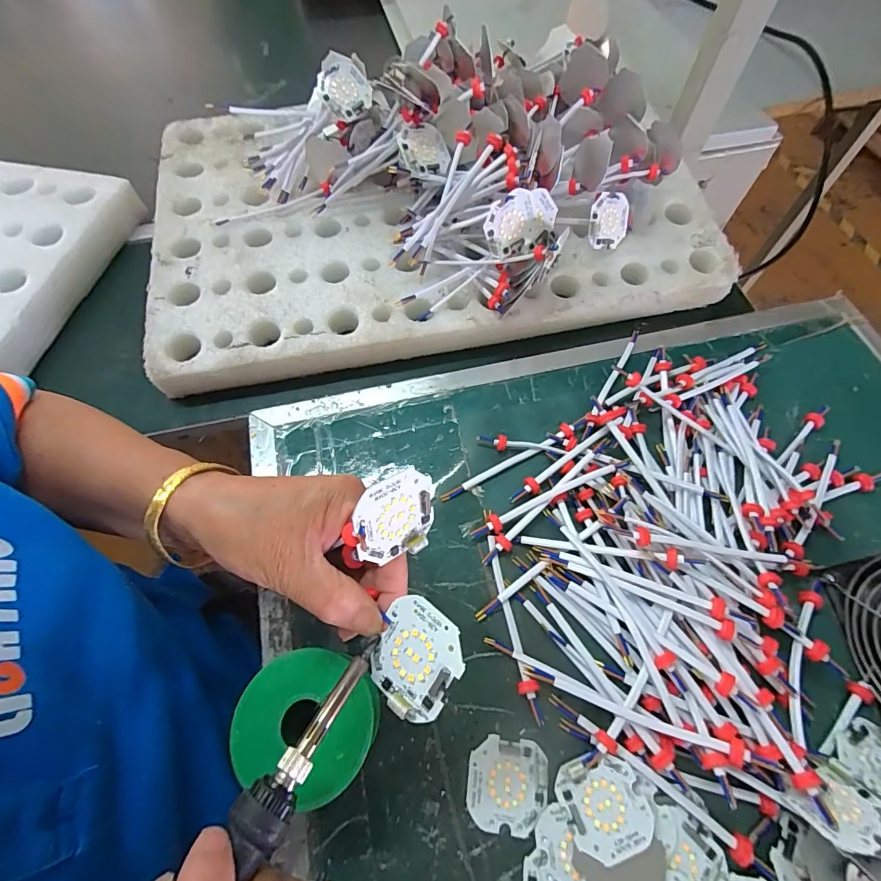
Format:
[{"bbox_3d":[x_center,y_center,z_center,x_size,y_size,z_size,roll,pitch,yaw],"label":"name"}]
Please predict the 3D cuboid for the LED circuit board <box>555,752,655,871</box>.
[{"bbox_3d":[0.094,0.208,0.250,0.045,0.007,0.048,-20,57,-11],"label":"LED circuit board"}]

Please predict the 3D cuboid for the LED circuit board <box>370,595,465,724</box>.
[{"bbox_3d":[-0.012,0.101,0.206,0.043,0.006,0.045,30,89,31],"label":"LED circuit board"}]

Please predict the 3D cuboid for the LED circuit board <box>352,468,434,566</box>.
[{"bbox_3d":[-0.021,0.038,0.216,0.044,0.047,0.005,-20,31,-38],"label":"LED circuit board"}]

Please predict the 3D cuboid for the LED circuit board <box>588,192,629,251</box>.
[{"bbox_3d":[0.160,-0.206,0.412,0.047,0.047,0.007,-12,27,-24],"label":"LED circuit board"}]

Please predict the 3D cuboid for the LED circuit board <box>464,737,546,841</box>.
[{"bbox_3d":[0.040,0.206,0.262,0.046,0.004,0.046,6,62,6],"label":"LED circuit board"}]

